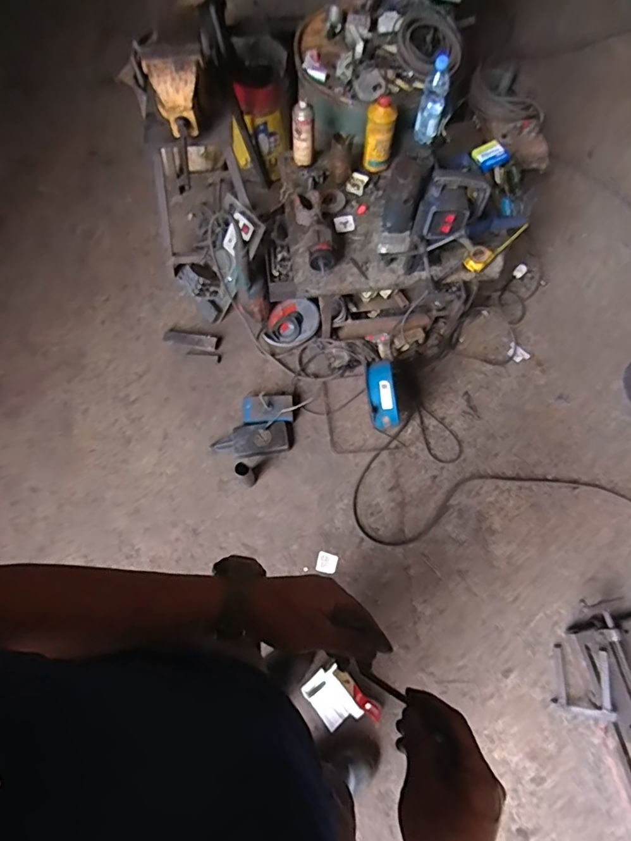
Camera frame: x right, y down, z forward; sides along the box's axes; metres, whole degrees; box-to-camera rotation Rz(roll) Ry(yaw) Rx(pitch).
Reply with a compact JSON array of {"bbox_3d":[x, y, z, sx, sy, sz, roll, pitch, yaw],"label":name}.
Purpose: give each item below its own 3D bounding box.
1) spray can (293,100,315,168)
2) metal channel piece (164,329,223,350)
[{"bbox_3d":[-0.036,-0.865,1.479,0.064,0.184,0.054,0,68,0],"label":"spray can"},{"bbox_3d":[-0.421,-0.281,1.668,0.189,0.020,0.061,10,68,4],"label":"metal channel piece"}]

